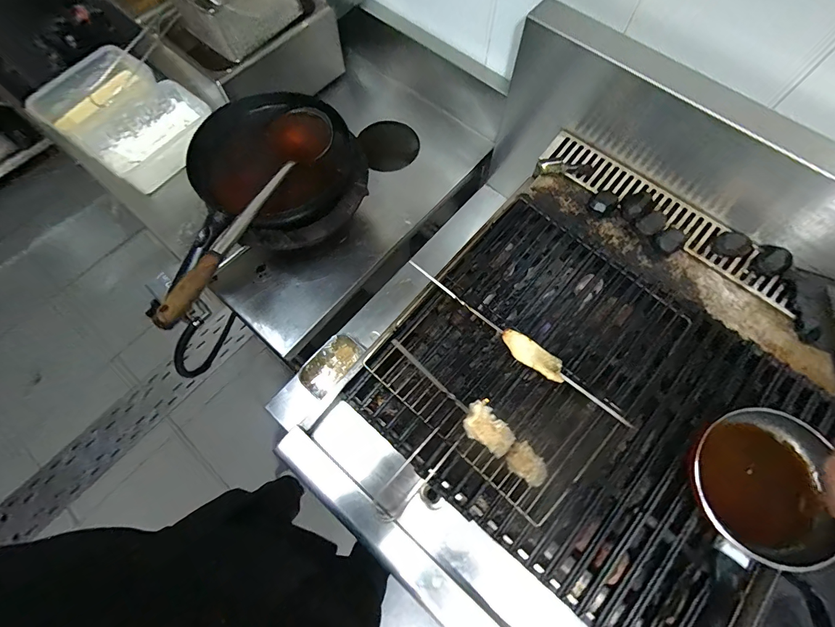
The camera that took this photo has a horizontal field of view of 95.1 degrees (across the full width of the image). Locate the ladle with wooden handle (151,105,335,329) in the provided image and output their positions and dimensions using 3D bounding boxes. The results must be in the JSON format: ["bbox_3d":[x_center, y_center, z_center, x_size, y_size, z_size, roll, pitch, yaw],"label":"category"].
[{"bbox_3d":[-0.257,-0.187,0.617,0.120,0.045,0.526,11,53,3],"label":"ladle with wooden handle"}]

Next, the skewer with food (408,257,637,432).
[{"bbox_3d":[0.132,0.038,0.530,0.352,0.028,0.035,37,74,12],"label":"skewer with food"}]

